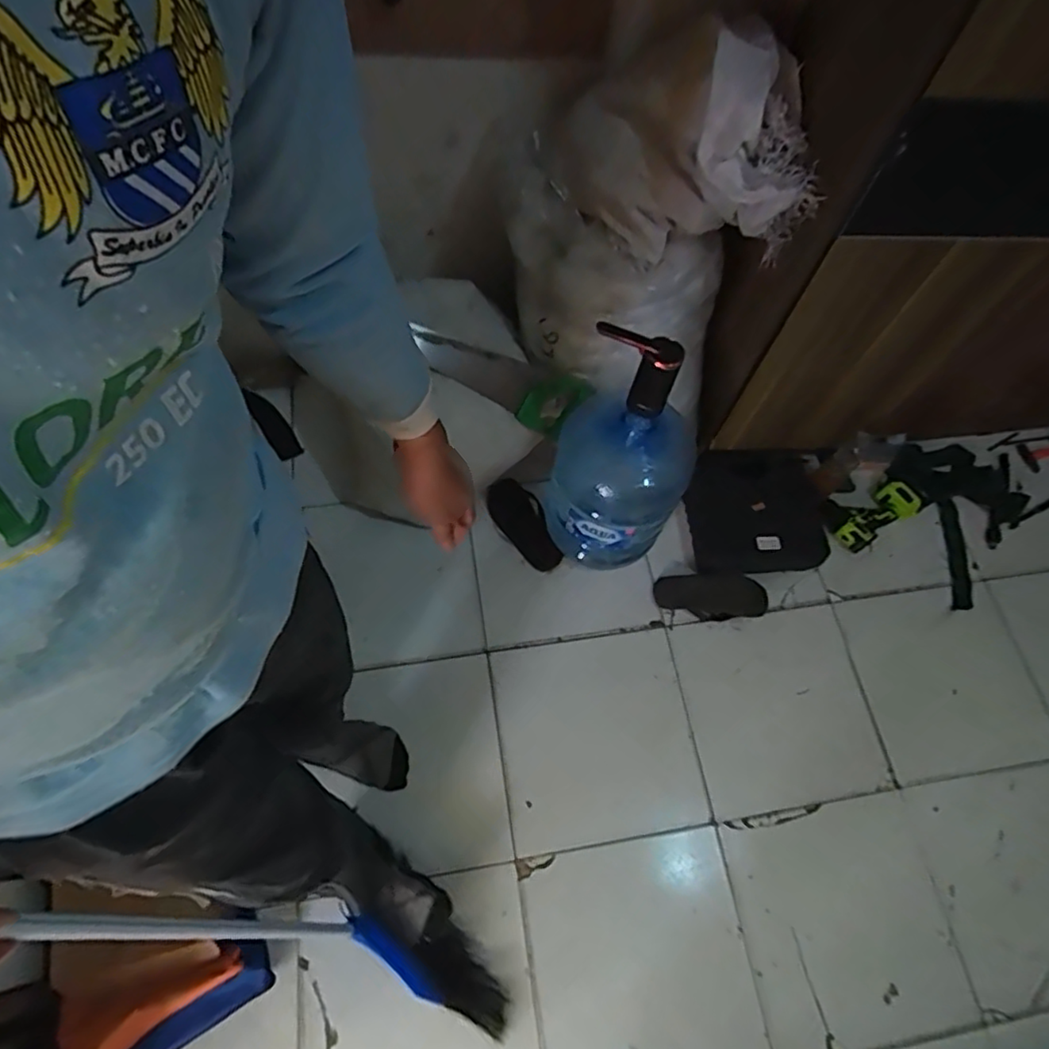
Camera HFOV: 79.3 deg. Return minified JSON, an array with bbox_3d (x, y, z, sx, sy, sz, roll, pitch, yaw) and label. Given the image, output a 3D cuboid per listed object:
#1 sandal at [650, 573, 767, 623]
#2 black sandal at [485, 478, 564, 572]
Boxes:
[{"bbox_3d":[0.413,0.162,1.420,0.244,0.047,0.103,7,64,-1],"label":"sandal"},{"bbox_3d":[0.001,-0.003,1.466,0.092,0.051,0.237,-33,71,-18],"label":"black sandal"}]

